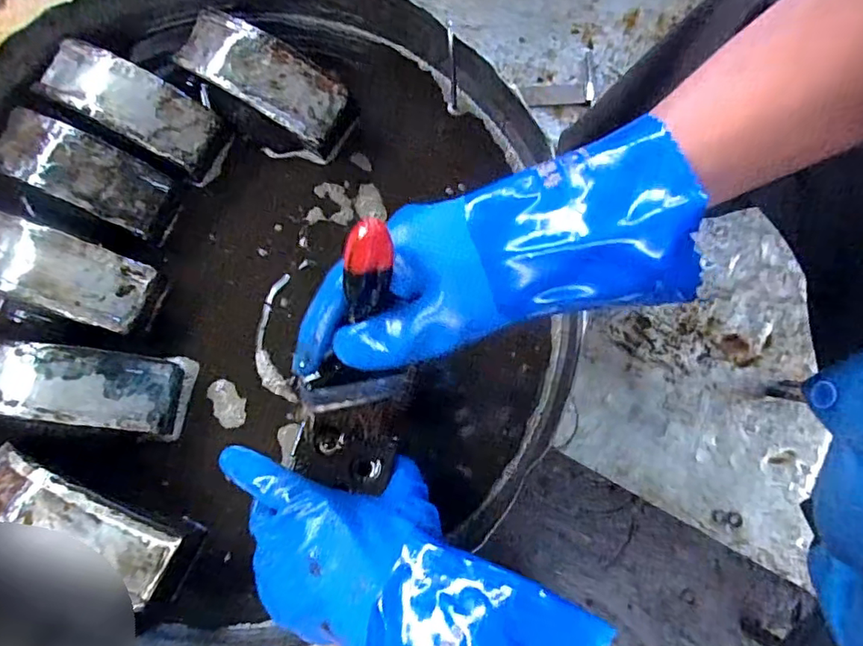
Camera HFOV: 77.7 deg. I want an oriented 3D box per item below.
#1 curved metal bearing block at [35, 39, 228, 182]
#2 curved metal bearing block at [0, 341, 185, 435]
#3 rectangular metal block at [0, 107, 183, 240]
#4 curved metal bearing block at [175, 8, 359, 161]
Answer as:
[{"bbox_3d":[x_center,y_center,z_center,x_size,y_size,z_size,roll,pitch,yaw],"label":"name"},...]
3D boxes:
[{"bbox_3d":[-0.267,-0.193,0.475,0.160,0.043,0.058,28,81,4],"label":"curved metal bearing block"},{"bbox_3d":[-0.296,0.050,0.436,0.167,0.048,0.061,7,80,1],"label":"curved metal bearing block"},{"bbox_3d":[-0.303,-0.131,0.462,0.148,0.043,0.058,23,81,4],"label":"rectangular metal block"},{"bbox_3d":[-0.148,-0.217,0.475,0.155,0.043,0.062,31,81,5],"label":"curved metal bearing block"}]

